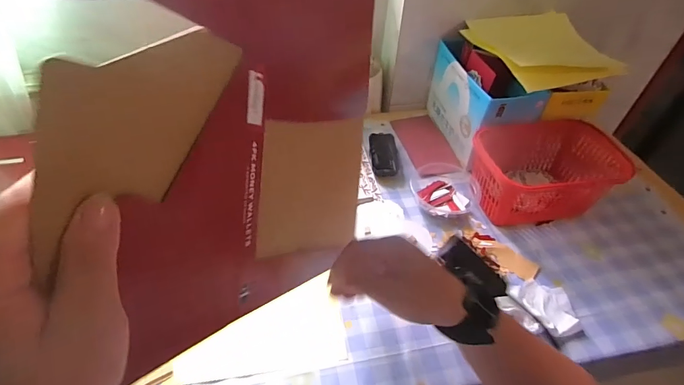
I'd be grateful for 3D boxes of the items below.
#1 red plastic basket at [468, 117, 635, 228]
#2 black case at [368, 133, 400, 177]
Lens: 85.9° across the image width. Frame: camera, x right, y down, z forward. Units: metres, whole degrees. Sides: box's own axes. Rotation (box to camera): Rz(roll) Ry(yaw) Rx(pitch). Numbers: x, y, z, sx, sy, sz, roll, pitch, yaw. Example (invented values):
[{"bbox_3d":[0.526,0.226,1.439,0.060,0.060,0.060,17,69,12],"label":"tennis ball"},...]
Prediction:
[{"bbox_3d":[0.332,-0.036,0.629,0.214,0.116,0.129,-7,47,-9],"label":"red plastic basket"},{"bbox_3d":[0.082,-0.075,0.712,0.055,0.028,0.103,0,46,-2],"label":"black case"}]

